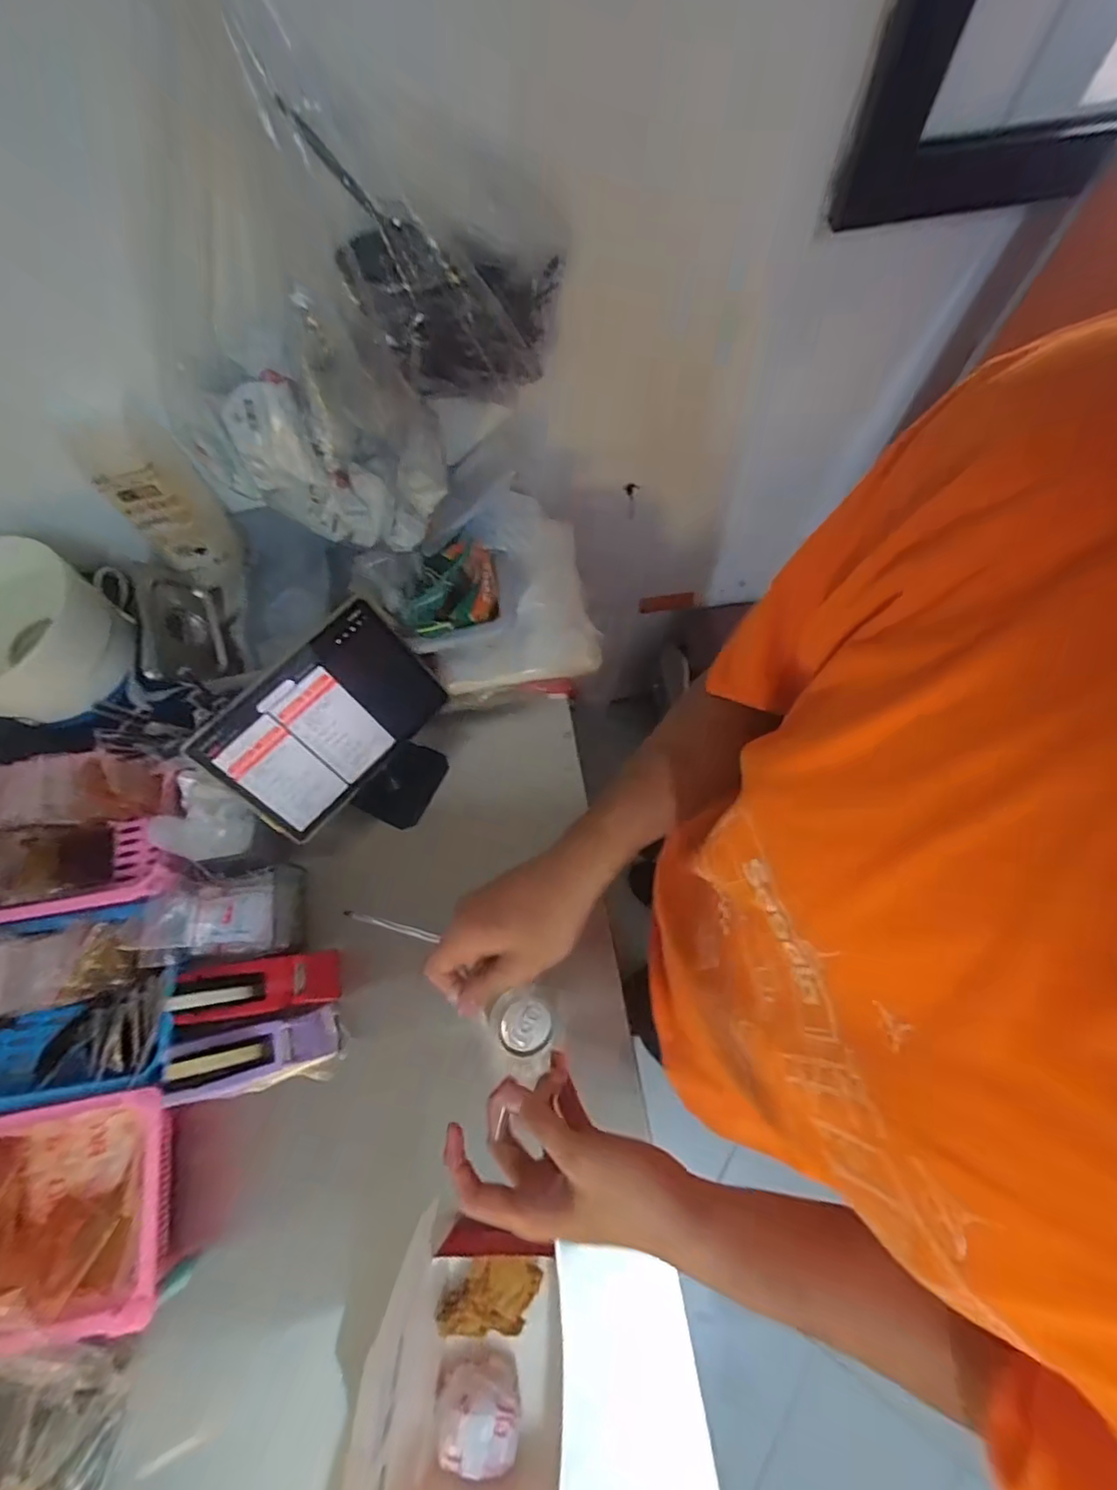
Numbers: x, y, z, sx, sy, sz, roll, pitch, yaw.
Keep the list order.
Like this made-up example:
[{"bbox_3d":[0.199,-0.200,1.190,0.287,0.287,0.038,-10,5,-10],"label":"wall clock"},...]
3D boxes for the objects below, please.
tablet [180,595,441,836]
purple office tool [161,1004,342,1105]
[{"bbox_3d":[-0.270,-0.029,0.670,0.254,0.172,0.016,-49,32,-14],"label":"tablet"},{"bbox_3d":[-0.323,0.331,0.607,0.166,0.078,0.061,-5,68,-24],"label":"purple office tool"}]

